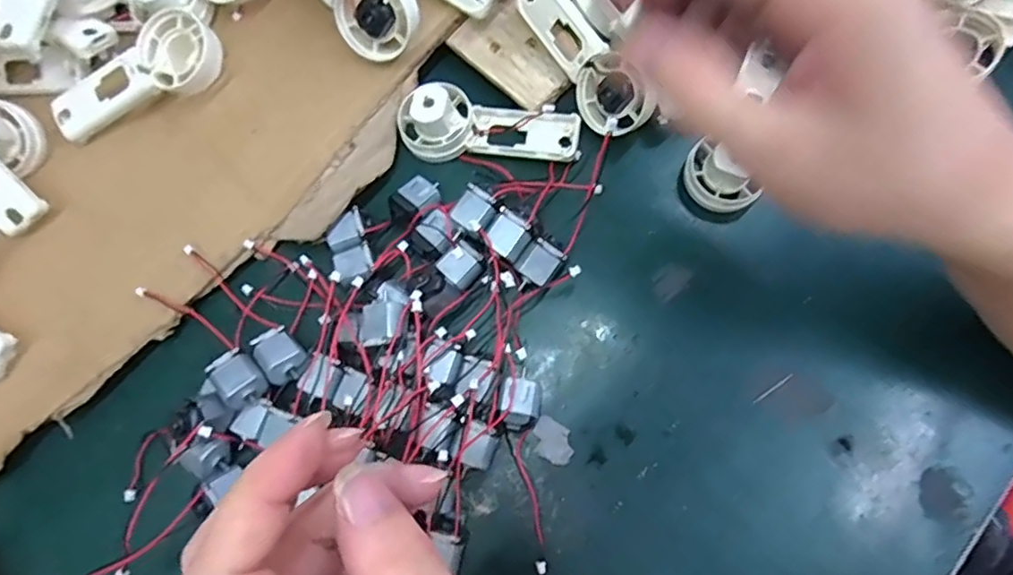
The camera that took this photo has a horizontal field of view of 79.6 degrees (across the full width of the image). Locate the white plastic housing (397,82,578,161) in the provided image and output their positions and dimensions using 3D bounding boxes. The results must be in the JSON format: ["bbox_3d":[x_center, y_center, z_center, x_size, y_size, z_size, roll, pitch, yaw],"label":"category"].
[{"bbox_3d":[-0.010,-0.084,0.312,0.092,0.022,0.035,6,75,5],"label":"white plastic housing"}]

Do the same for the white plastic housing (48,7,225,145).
[{"bbox_3d":[-0.189,-0.106,0.310,0.090,0.029,0.034,-32,75,-5],"label":"white plastic housing"}]

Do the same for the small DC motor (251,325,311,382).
[{"bbox_3d":[-0.103,0.031,0.278,0.018,0.011,0.025,-33,77,-9],"label":"small DC motor"}]

